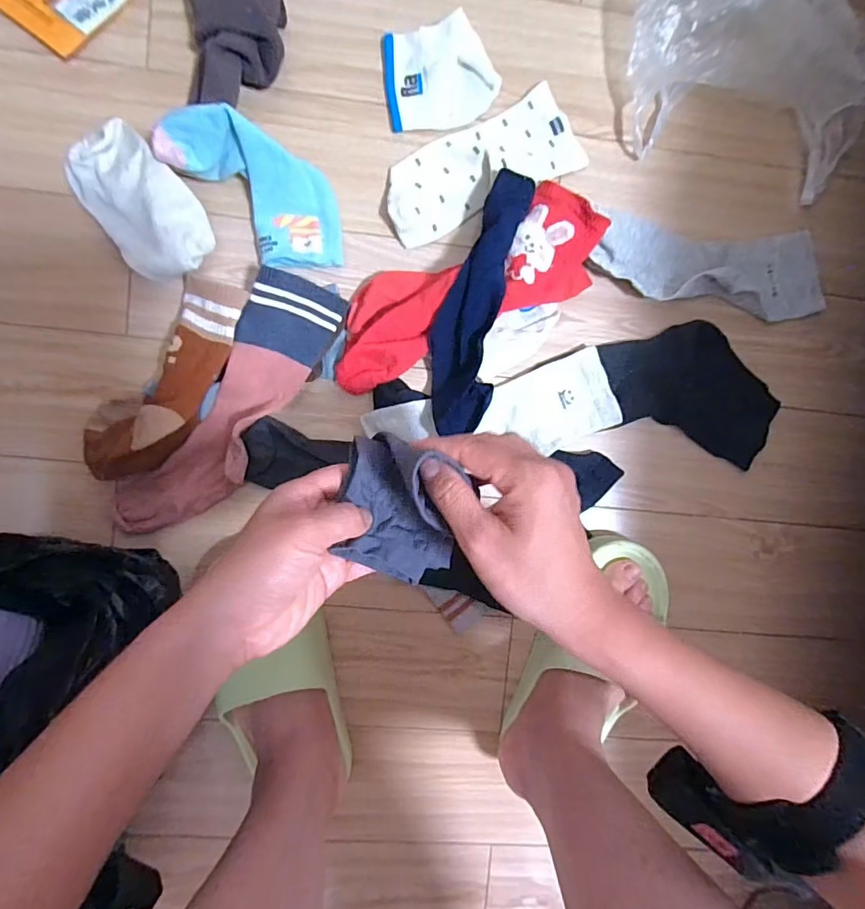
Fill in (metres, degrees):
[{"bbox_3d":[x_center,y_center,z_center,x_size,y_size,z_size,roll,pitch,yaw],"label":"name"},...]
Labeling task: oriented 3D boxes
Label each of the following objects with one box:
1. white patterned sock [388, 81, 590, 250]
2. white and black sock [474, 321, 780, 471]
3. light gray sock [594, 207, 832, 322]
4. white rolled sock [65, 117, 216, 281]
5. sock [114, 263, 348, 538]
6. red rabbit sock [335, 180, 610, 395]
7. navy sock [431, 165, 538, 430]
[{"bbox_3d":[0.047,-0.280,0.468,0.199,0.019,0.081,-27,95,-2],"label":"white patterned sock"},{"bbox_3d":[0.205,-0.066,0.491,0.294,0.021,0.130,4,93,-4],"label":"white and black sock"},{"bbox_3d":[0.284,-0.191,0.489,0.246,0.023,0.088,4,93,-4],"label":"light gray sock"},{"bbox_3d":[-0.263,-0.226,0.440,0.081,0.040,0.138,-39,95,-1],"label":"white rolled sock"},{"bbox_3d":[-0.189,-0.042,0.459,0.085,0.035,0.283,36,90,-5],"label":"sock"},{"bbox_3d":[0.026,-0.163,0.461,0.284,0.040,0.108,-25,95,-2],"label":"red rabbit sock"},{"bbox_3d":[0.039,-0.142,0.456,0.067,0.055,0.241,10,93,-5],"label":"navy sock"}]

